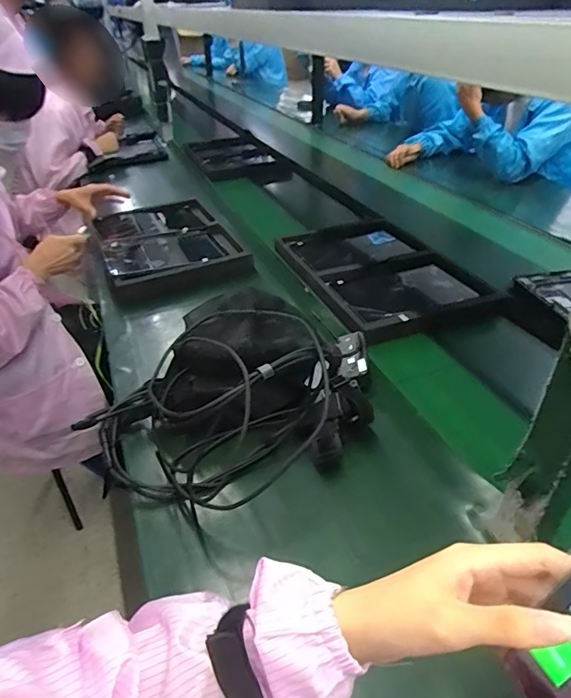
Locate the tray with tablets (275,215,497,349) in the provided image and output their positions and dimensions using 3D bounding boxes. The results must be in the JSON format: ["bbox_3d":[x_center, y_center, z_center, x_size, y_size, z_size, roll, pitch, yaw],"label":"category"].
[{"bbox_3d":[0.200,-0.163,0.997,0.338,0.059,0.436,-12,39,-15],"label":"tray with tablets"}]

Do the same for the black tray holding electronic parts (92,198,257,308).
[{"bbox_3d":[-0.278,-0.248,1.138,0.307,0.063,0.459,-16,40,-19],"label":"black tray holding electronic parts"}]

